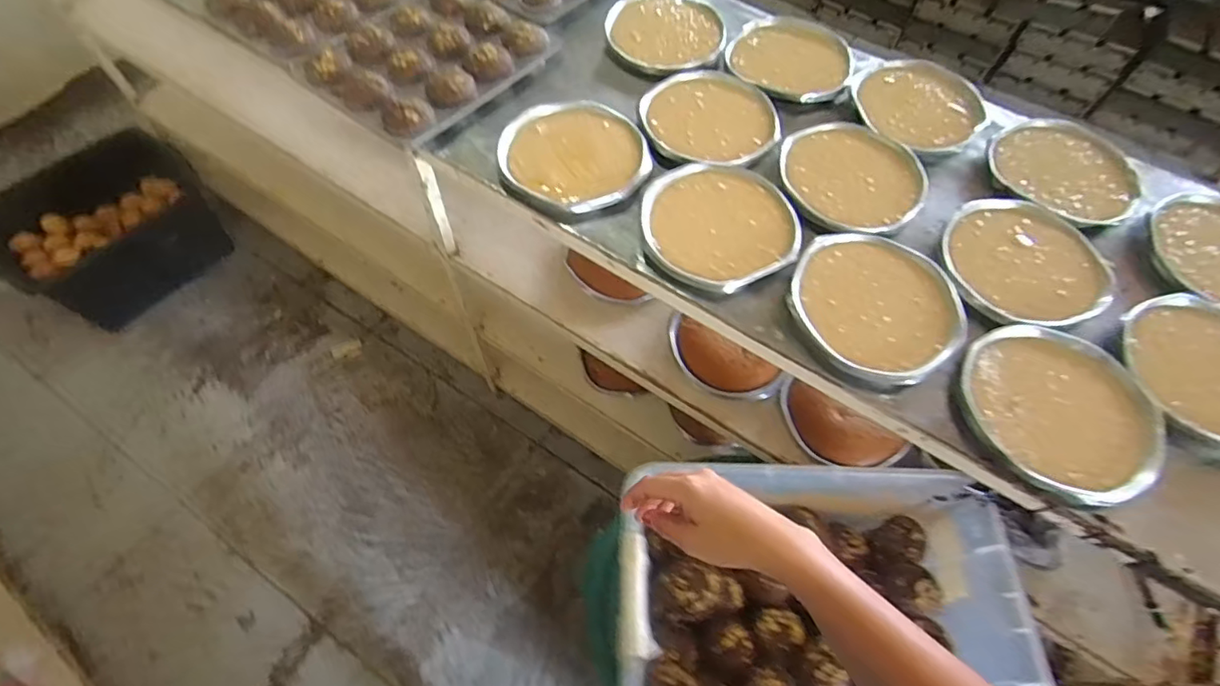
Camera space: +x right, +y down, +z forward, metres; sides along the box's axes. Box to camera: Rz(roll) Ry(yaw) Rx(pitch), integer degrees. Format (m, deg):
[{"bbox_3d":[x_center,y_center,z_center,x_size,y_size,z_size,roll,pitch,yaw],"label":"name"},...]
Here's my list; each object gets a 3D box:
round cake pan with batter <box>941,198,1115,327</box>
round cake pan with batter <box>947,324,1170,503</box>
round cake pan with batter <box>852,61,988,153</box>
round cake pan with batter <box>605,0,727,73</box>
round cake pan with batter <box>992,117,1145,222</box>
[{"bbox_3d":[0.518,-0.096,0.725,0.190,0.043,0.204,1,60,-3],"label":"round cake pan with batter"},{"bbox_3d":[0.482,0.069,0.608,0.193,0.034,0.184,1,60,-3],"label":"round cake pan with batter"},{"bbox_3d":[0.477,-0.366,0.881,0.180,0.040,0.165,1,60,-3],"label":"round cake pan with batter"},{"bbox_3d":[0.088,-0.534,0.956,0.191,0.030,0.191,-9,62,-9],"label":"round cake pan with batter"},{"bbox_3d":[0.635,-0.239,0.791,0.194,0.031,0.156,35,66,14],"label":"round cake pan with batter"}]

